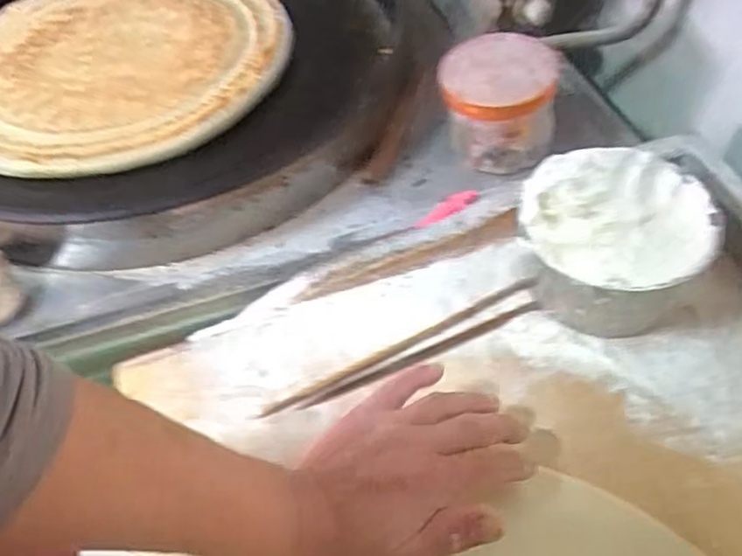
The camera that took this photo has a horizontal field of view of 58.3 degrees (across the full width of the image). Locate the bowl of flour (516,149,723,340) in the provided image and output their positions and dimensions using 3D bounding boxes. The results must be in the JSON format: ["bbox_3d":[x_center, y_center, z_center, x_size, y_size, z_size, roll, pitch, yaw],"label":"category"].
[{"bbox_3d":[0.174,-0.022,0.489,0.131,0.085,0.121,10,54,13],"label":"bowl of flour"}]

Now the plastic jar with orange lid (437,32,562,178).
[{"bbox_3d":[0.111,-0.149,0.594,0.101,0.101,0.088,7,54,11],"label":"plastic jar with orange lid"}]

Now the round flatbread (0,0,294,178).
[{"bbox_3d":[-0.280,-0.236,0.716,0.372,0.017,0.322,-20,55,-7],"label":"round flatbread"}]

